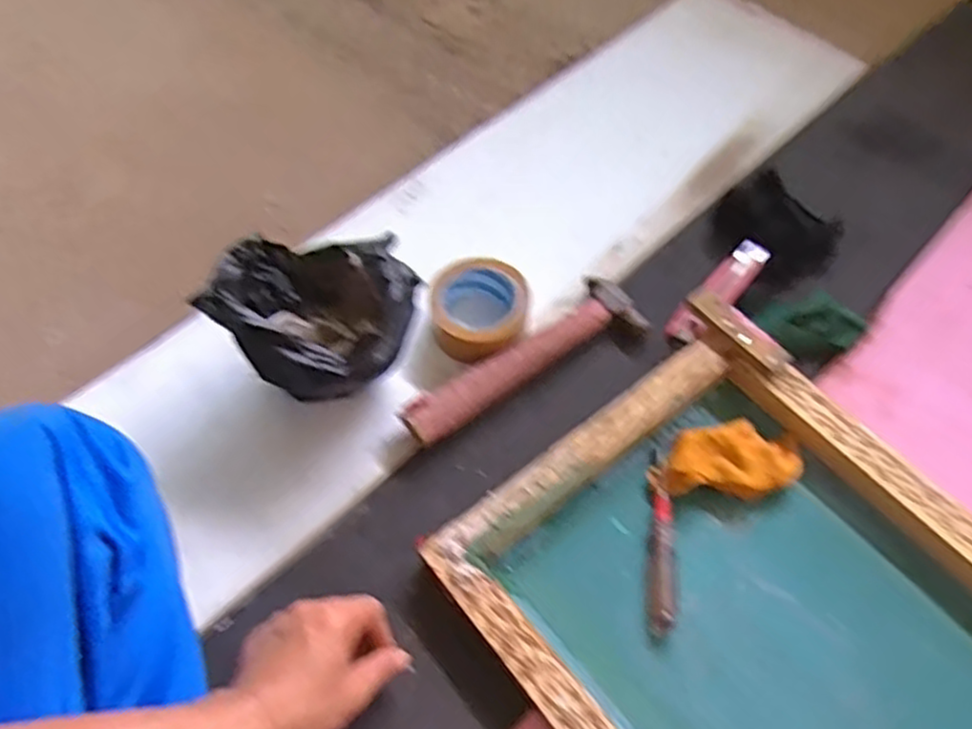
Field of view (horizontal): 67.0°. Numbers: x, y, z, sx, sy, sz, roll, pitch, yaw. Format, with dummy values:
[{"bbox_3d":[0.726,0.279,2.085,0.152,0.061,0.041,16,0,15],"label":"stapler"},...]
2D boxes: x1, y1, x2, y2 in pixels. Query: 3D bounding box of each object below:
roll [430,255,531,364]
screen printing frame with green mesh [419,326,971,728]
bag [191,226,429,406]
[{"bbox_3d":[-0.006,-0.056,0.740,0.098,0.047,0.105,-3,61,-1],"label":"roll"},{"bbox_3d":[0.241,0.212,0.569,0.371,0.044,0.477,-35,66,-17],"label":"screen printing frame with green mesh"},{"bbox_3d":[-0.144,-0.041,0.670,0.149,0.138,0.160,39,66,22],"label":"bag"}]

